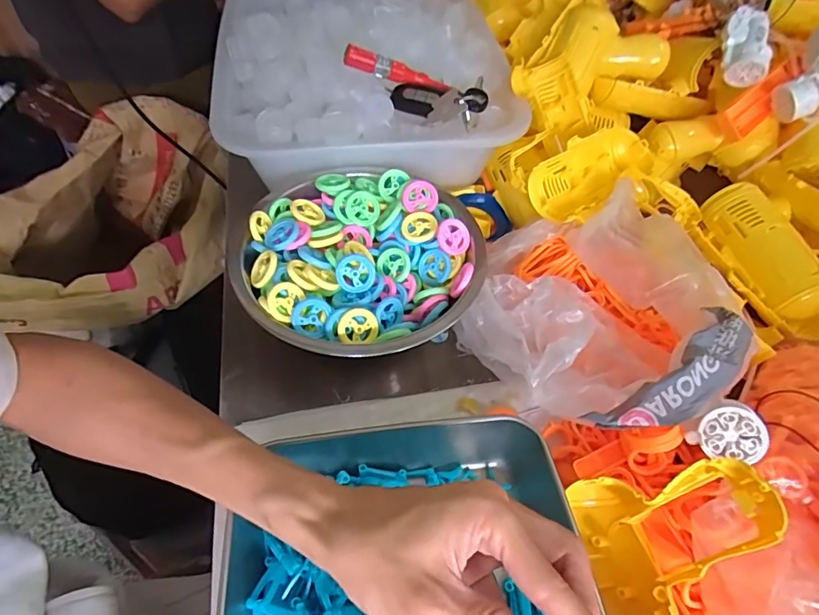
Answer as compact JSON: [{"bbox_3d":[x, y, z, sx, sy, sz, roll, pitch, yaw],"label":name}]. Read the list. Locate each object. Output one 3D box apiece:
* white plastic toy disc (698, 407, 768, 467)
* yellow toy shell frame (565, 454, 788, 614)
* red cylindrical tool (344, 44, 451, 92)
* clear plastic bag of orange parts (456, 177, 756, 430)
[{"bbox_3d":[0.192,0.075,0.292,0.034,0.008,0.032,-9,88,25],"label":"white plastic toy disc"},{"bbox_3d":[0.152,0.147,0.260,0.034,0.109,0.116,15,57,-38],"label":"yellow toy shell frame"},{"bbox_3d":[-0.010,-0.224,0.464,0.105,0.018,0.014,8,51,-21],"label":"red cylindrical tool"},{"bbox_3d":[0.138,0.002,0.371,0.173,0.079,0.198,-10,54,-10],"label":"clear plastic bag of orange parts"}]

